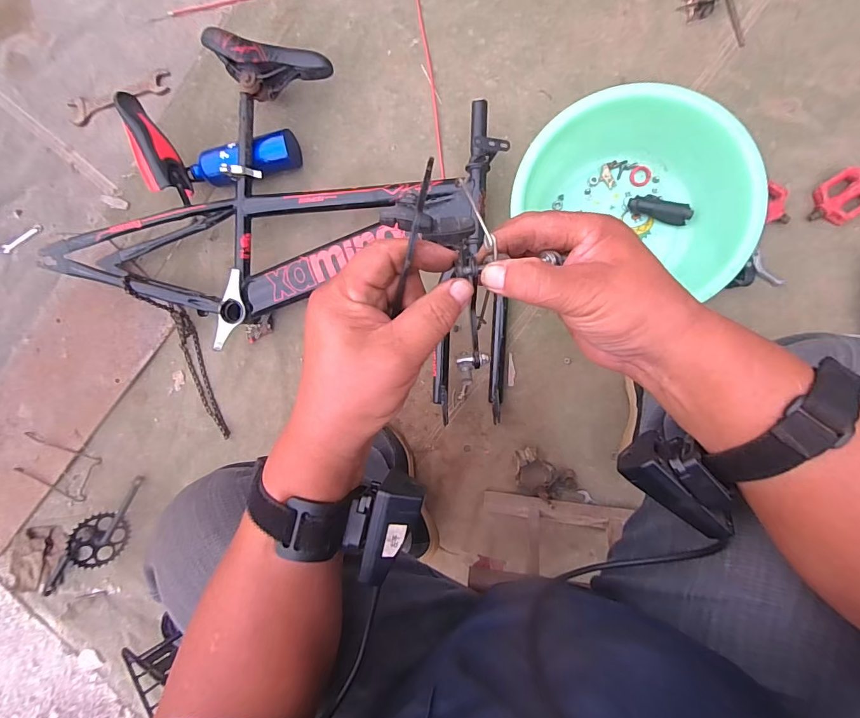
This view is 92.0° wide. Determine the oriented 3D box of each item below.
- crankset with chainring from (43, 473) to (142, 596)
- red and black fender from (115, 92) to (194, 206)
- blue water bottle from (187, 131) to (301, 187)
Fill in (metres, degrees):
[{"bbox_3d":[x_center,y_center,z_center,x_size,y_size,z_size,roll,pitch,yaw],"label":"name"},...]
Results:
[{"bbox_3d":[-0.721,0.413,0.895,0.098,0.088,0.347,43,97,4],"label":"crankset with chainring"},{"bbox_3d":[-0.540,-0.409,0.811,0.064,0.056,0.250,-25,86,9],"label":"red and black fender"},{"bbox_3d":[-0.373,-0.389,0.813,0.220,0.089,0.085,-7,91,8],"label":"blue water bottle"}]

